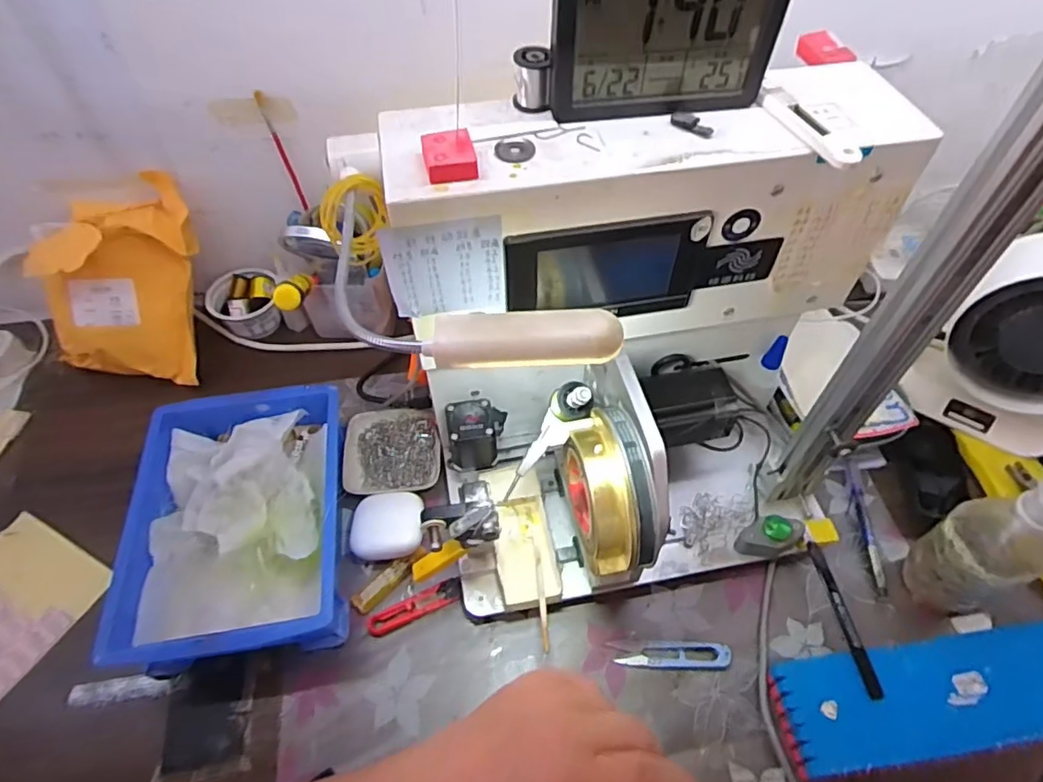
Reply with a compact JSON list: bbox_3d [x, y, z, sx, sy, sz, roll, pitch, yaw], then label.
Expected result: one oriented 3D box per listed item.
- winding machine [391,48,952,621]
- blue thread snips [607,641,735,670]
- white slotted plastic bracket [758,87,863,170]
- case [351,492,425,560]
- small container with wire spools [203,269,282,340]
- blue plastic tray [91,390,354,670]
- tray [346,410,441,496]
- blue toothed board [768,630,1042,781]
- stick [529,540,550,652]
[{"bbox_3d":[0.098,-0.013,0.465,0.337,0.338,0.240,-10,55,-7],"label":"winding machine"},{"bbox_3d":[0.129,0.228,0.515,0.097,0.016,0.021,2,54,2],"label":"blue thread snips"},{"bbox_3d":[0.175,-0.163,0.368,0.019,0.007,0.083,-18,56,-13],"label":"white slotted plastic bracket"},{"bbox_3d":[-0.128,0.129,0.574,0.067,0.019,0.062,1,54,1],"label":"case"},{"bbox_3d":[-0.334,-0.102,0.724,0.076,0.054,0.068,-32,60,-21],"label":"small container with wire spools"},{"bbox_3d":[-0.254,0.116,0.556,0.173,0.075,0.253,-9,55,-6],"label":"blue plastic tray"},{"bbox_3d":[-0.134,0.063,0.622,0.098,0.028,0.103,-2,54,-1],"label":"tray"},{"bbox_3d":[0.374,0.240,0.481,0.334,0.022,0.078,-7,52,-3],"label":"blue toothed board"},{"bbox_3d":[0.017,0.172,0.516,0.007,0.007,0.108,-4,41,-3],"label":"stick"}]

